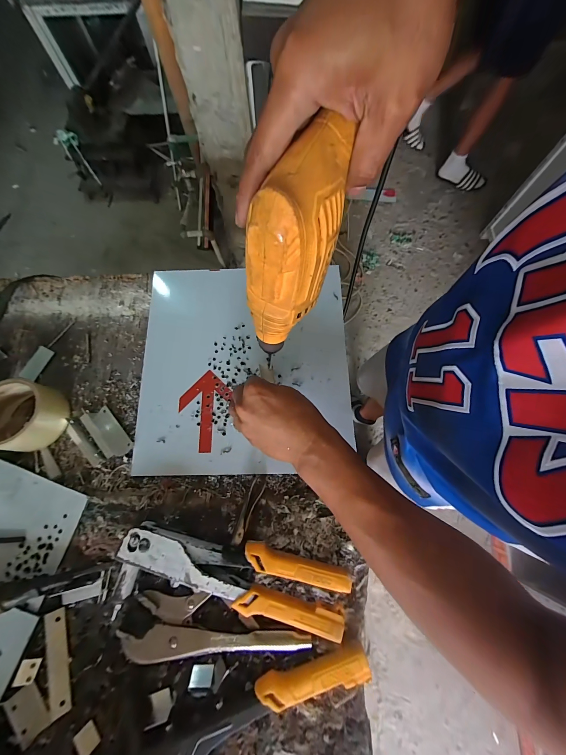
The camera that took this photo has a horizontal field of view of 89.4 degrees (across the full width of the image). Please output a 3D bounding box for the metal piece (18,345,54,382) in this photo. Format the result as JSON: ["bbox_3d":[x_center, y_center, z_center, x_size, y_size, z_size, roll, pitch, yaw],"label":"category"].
[{"bbox_3d":[-0.353,-0.020,0.411,0.023,0.007,0.049,20,75,7],"label":"metal piece"}]

